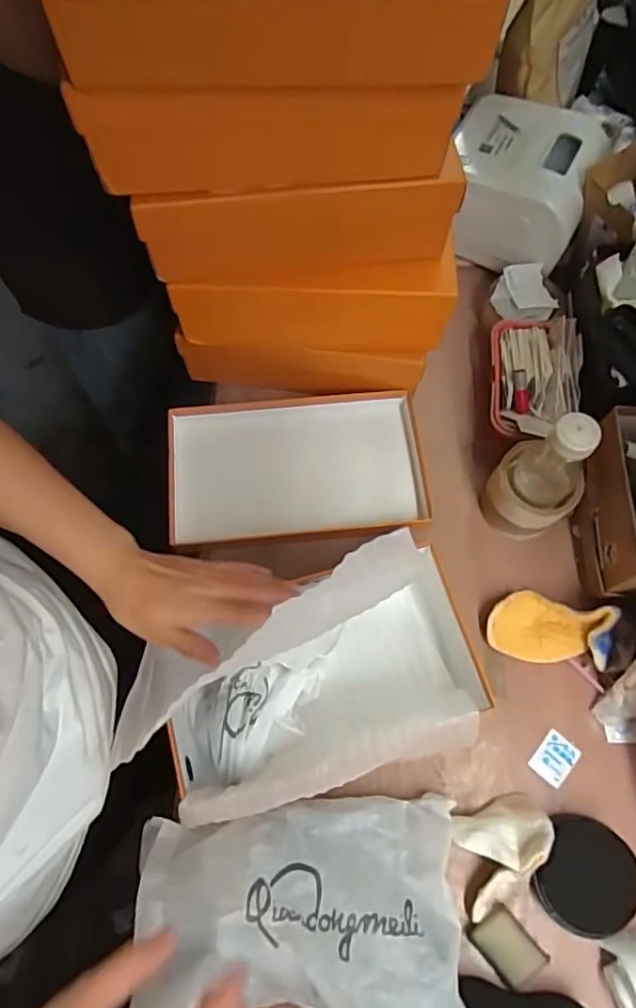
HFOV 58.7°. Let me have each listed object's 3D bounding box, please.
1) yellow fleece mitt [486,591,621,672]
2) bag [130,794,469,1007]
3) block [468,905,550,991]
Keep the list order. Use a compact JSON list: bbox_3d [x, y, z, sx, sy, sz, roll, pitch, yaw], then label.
[{"bbox_3d":[0.245,0.133,0.600,0.121,0.018,0.069,10,82,13],"label":"yellow fleece mitt"},{"bbox_3d":[-0.006,0.337,0.438,0.253,0.123,0.177,0,68,-1],"label":"bag"},{"bbox_3d":[0.169,0.395,0.504,0.042,0.015,0.058,-39,74,-14],"label":"block"}]

